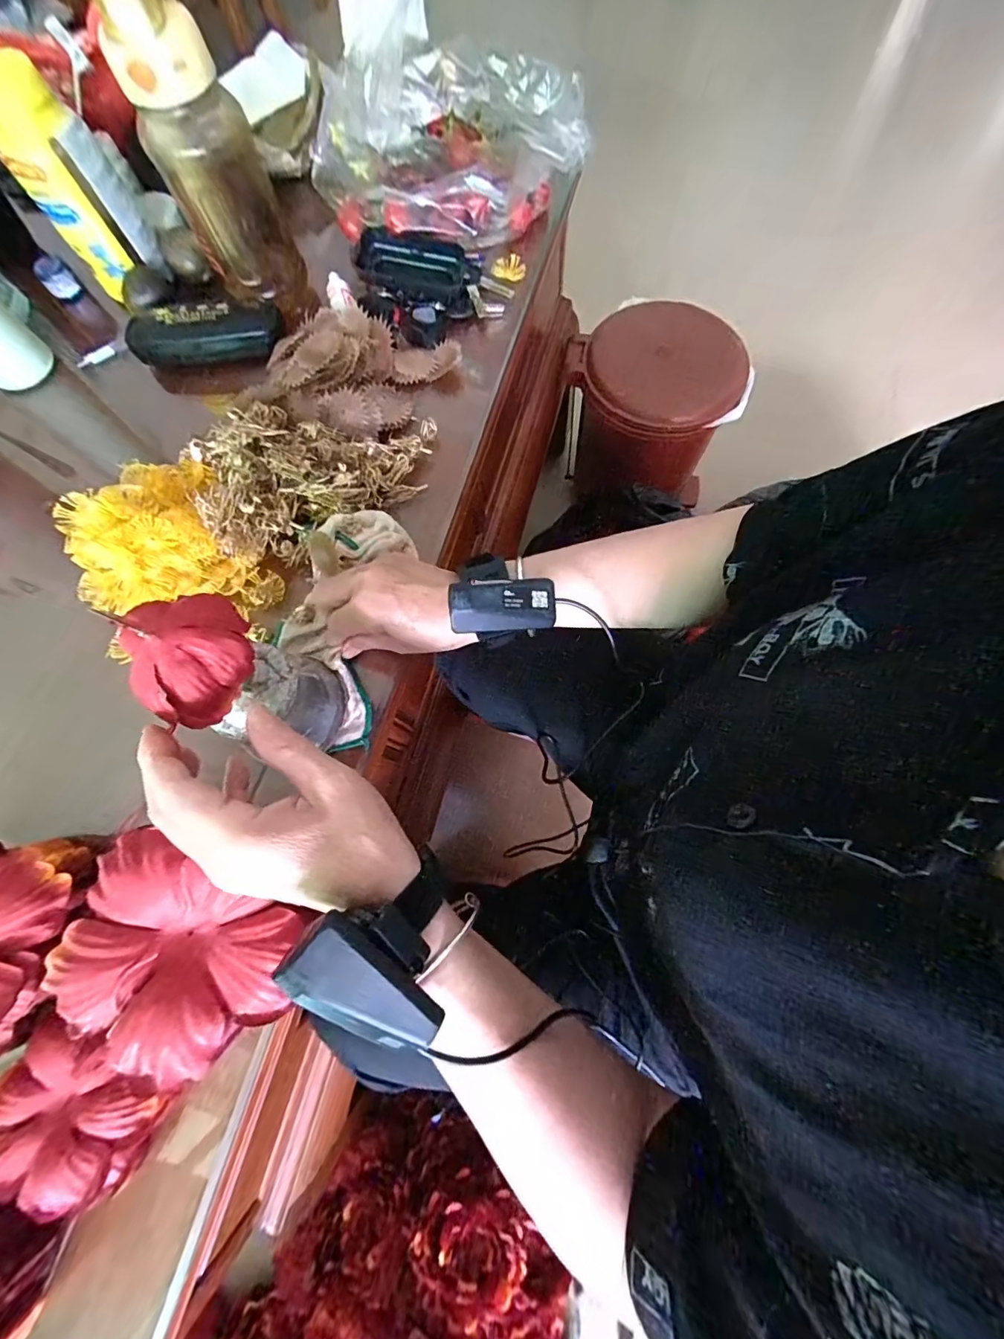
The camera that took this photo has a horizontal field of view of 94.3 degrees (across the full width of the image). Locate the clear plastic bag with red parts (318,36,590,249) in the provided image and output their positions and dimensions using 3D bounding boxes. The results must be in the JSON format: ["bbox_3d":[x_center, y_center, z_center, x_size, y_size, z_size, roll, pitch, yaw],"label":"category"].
[{"bbox_3d":[-0.057,-0.546,0.495,0.273,0.092,0.180,1,74,2],"label":"clear plastic bag with red parts"}]

